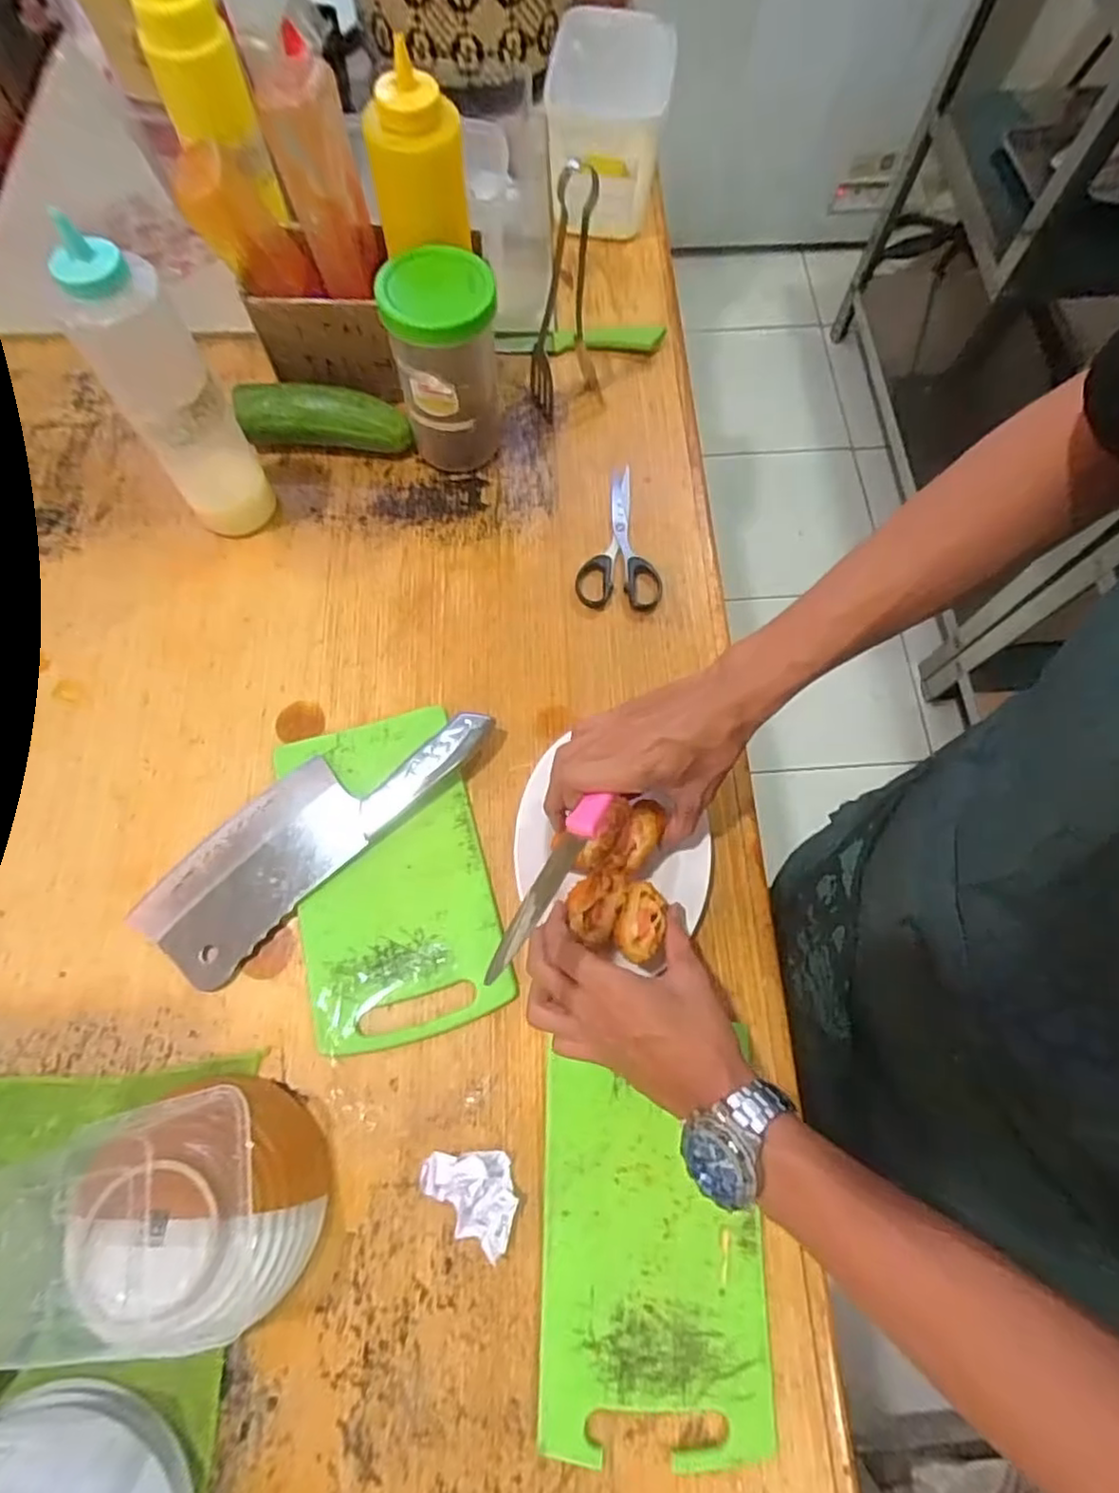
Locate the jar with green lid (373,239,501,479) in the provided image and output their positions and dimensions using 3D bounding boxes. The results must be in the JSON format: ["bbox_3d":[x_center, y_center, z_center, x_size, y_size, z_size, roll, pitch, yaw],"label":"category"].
[{"bbox_3d":[-0.095,-0.315,0.567,0.081,0.159,0.081,1,70,-2],"label":"jar with green lid"}]

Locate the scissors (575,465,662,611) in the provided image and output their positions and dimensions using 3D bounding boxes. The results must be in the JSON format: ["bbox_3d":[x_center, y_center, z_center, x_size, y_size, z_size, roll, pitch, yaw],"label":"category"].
[{"bbox_3d":[0.053,-0.191,0.605,0.072,0.009,0.152,1,70,-1],"label":"scissors"}]

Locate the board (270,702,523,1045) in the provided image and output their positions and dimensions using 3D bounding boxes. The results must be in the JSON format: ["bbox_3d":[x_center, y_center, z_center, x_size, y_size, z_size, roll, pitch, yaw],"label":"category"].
[{"bbox_3d":[-0.125,0.090,0.494,0.136,0.010,0.234,-13,71,-7],"label":"board"}]

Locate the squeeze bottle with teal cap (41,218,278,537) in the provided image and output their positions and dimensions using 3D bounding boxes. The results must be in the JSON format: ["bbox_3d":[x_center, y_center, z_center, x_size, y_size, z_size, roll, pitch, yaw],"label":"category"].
[{"bbox_3d":[-0.288,-0.256,0.498,0.068,0.231,0.060,-35,74,-13],"label":"squeeze bottle with teal cap"}]

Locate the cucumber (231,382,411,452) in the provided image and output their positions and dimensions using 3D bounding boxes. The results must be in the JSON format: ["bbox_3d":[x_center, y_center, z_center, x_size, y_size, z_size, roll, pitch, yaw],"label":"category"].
[{"bbox_3d":[-0.215,-0.302,0.616,0.151,0.049,0.047,0,70,-2],"label":"cucumber"}]

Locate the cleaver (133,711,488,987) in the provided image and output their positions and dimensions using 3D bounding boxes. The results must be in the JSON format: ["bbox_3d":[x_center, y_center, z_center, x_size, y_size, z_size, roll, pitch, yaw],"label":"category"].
[{"bbox_3d":[-0.182,0.052,0.496,0.269,0.029,0.089,-41,76,-15],"label":"cleaver"}]

